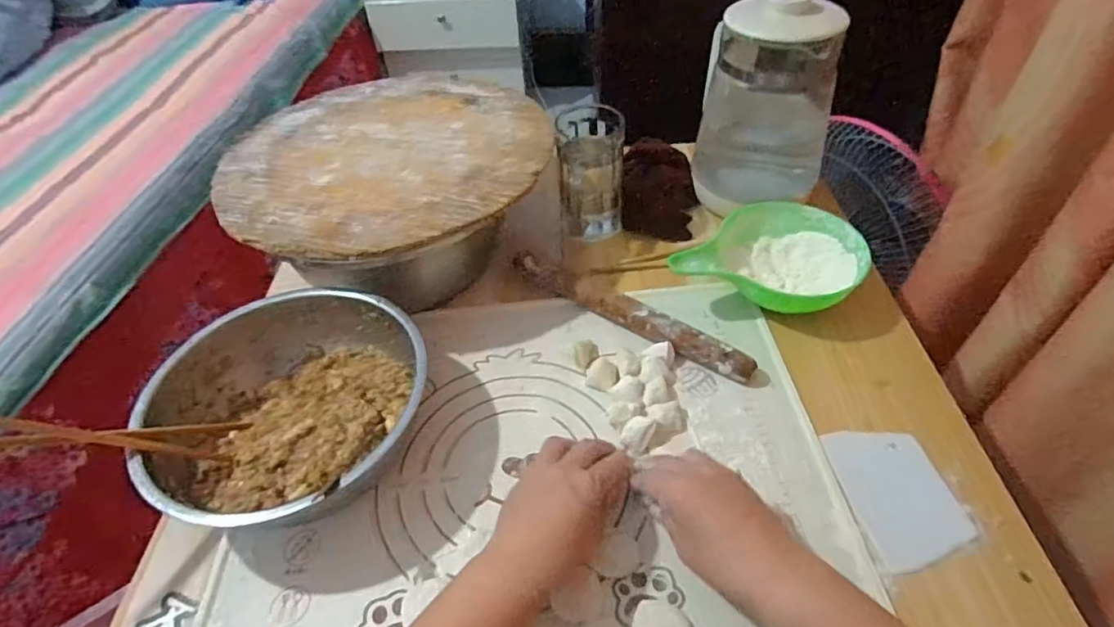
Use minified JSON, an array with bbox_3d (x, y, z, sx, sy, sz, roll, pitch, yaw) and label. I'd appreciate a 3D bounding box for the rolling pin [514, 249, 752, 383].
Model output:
[{"bbox_3d":[0.070,0.002,0.601,0.270,0.033,0.024,26,54,24],"label":"rolling pin"}]

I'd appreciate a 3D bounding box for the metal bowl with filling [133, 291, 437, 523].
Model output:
[{"bbox_3d":[-0.228,0.078,0.515,0.220,0.080,0.215,-1,48,1],"label":"metal bowl with filling"}]

